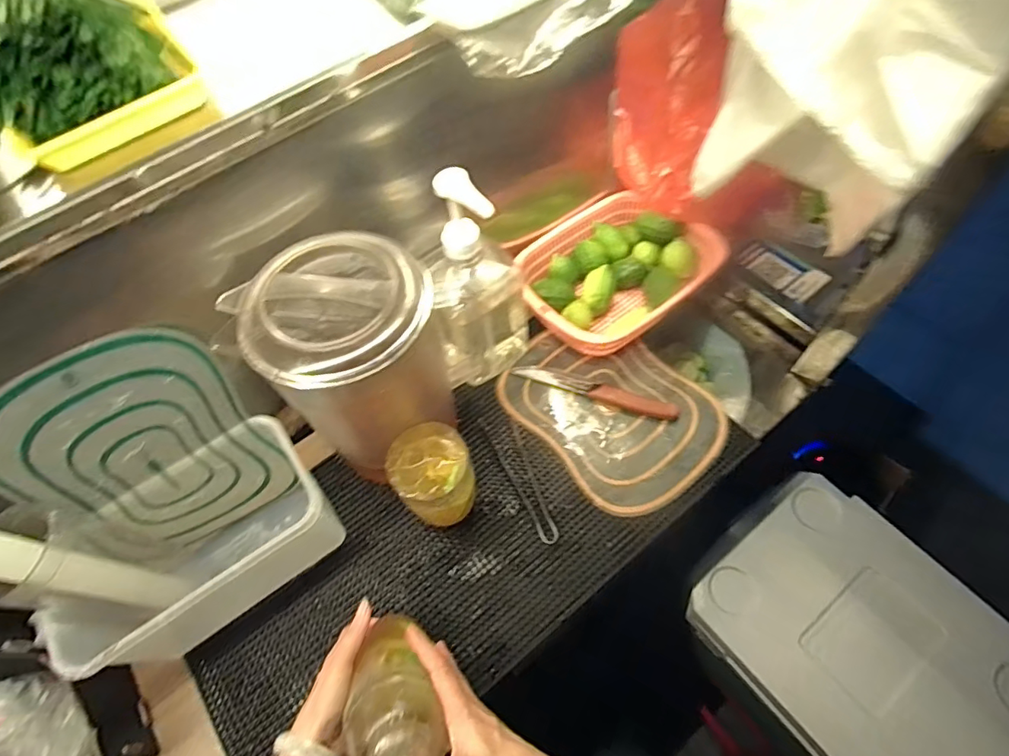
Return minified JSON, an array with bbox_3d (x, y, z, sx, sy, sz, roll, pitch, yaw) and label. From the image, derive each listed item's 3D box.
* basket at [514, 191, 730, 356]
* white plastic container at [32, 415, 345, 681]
[{"bbox_3d":[0.154,-0.148,0.773,0.271,0.072,0.202,-40,66,-18],"label":"basket"},{"bbox_3d":[-0.324,0.184,0.573,0.266,0.163,0.141,-33,64,-15],"label":"white plastic container"}]

